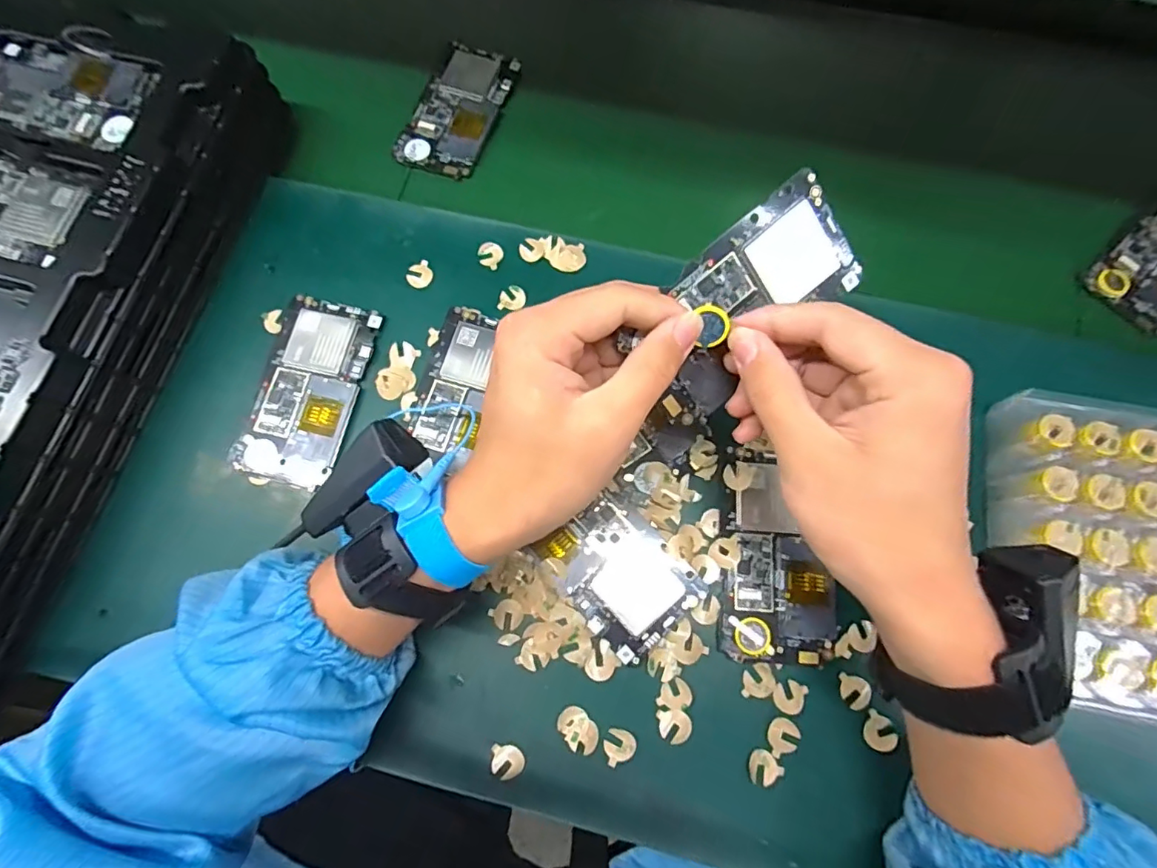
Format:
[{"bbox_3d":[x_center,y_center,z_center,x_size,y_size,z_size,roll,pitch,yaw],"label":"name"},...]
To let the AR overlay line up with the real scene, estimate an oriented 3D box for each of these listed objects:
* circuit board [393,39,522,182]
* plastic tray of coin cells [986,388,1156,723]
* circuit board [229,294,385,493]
[{"bbox_3d":[-0.093,-0.260,0.430,0.066,0.007,0.121,22,74,6],"label":"circuit board"},{"bbox_3d":[0.312,0.068,0.307,0.143,0.044,0.168,11,73,3],"label":"plastic tray of coin cells"},{"bbox_3d":[-0.176,-0.029,0.354,0.064,0.008,0.123,13,73,3],"label":"circuit board"}]

